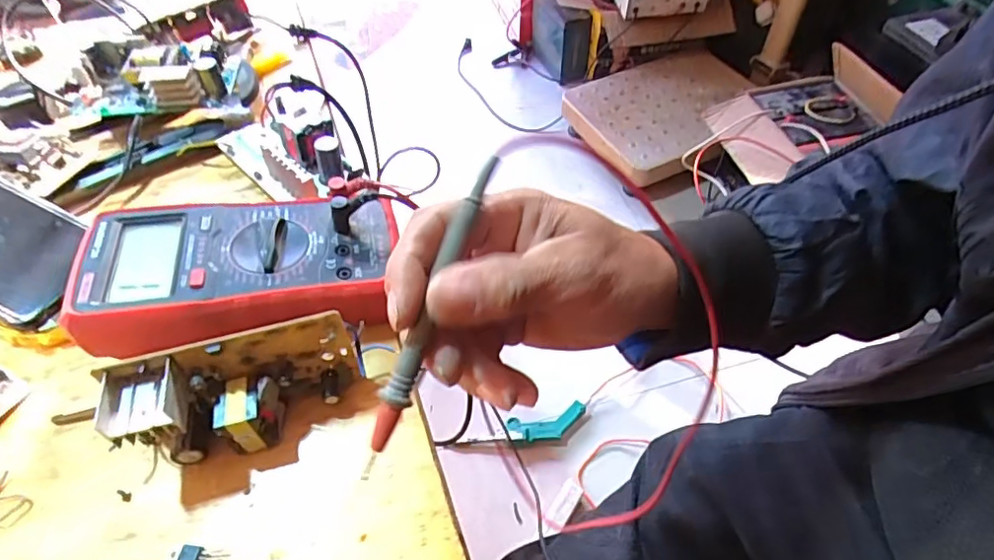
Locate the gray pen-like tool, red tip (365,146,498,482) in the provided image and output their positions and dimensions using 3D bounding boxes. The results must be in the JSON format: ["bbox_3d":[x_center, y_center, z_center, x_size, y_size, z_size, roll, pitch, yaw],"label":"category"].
[{"bbox_3d":[-0.028,0.017,0.223,0.010,0.006,0.124,20,86,16],"label":"gray pen-like tool, red tip"}]

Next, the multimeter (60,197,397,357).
[{"bbox_3d":[-0.152,-0.011,0.335,0.171,0.037,0.088,-6,52,-4],"label":"multimeter"}]

